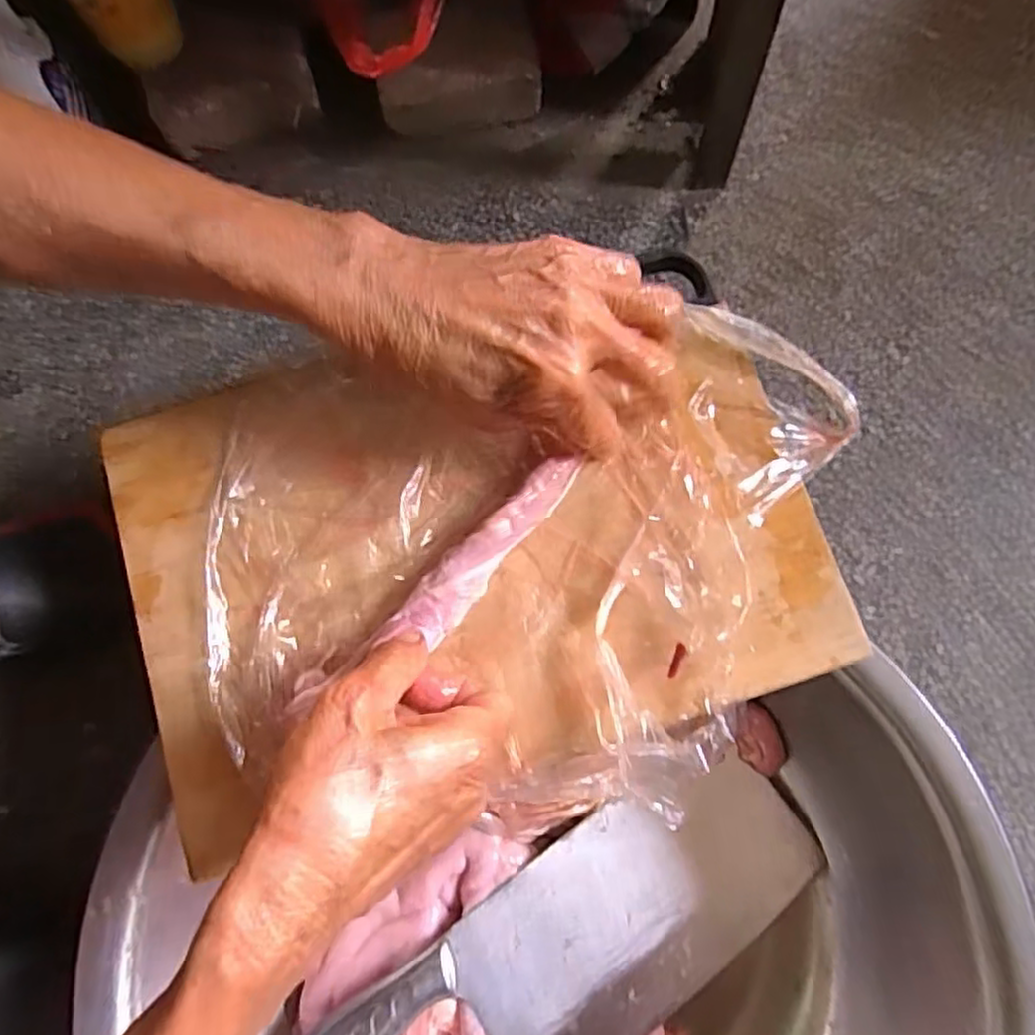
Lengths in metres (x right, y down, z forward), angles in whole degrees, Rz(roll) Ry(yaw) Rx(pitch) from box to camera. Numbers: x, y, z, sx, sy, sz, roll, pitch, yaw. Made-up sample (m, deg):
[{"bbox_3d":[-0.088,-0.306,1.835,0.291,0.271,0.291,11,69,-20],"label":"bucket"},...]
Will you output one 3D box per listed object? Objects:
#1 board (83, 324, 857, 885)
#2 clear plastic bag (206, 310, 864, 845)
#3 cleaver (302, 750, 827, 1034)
[{"bbox_3d":[-0.025,0.013,0.332,0.323,0.022,0.221,-17,78,-2],"label":"board"},{"bbox_3d":[0.008,0.027,0.330,0.306,0.031,0.221,-7,78,0],"label":"clear plastic bag"},{"bbox_3d":[0.022,0.257,0.389,0.324,0.032,0.105,-33,80,-5],"label":"cleaver"}]

